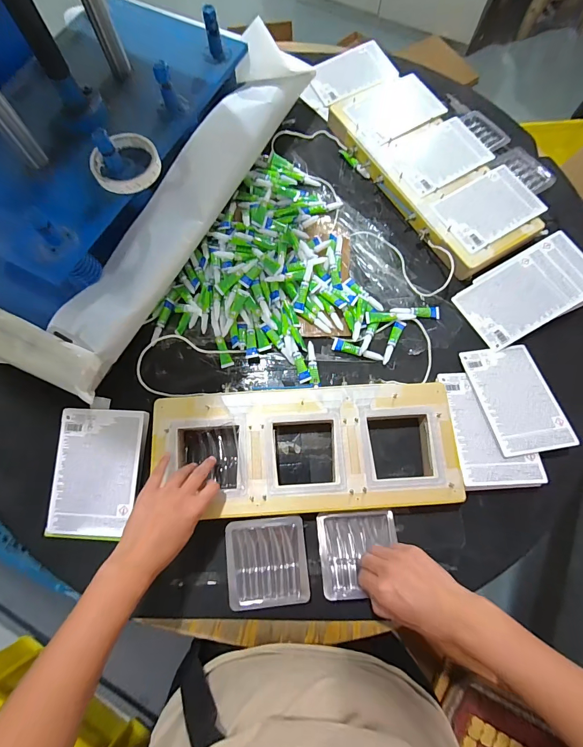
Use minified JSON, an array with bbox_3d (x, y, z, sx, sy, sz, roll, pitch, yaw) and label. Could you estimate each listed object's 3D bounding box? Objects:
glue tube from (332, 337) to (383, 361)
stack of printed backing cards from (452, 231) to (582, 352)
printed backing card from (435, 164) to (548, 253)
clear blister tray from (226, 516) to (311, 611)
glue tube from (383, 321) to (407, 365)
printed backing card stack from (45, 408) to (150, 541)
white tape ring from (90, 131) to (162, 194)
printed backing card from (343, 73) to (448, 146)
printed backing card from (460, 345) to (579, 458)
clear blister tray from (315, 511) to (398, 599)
[{"bbox_3d":[0.107,-0.038,0.559,0.082,0.009,0.018,16,74,4],"label":"glue tube"},{"bbox_3d":[0.393,-0.138,0.573,0.213,0.009,0.123,-31,72,3],"label":"stack of printed backing cards"},{"bbox_3d":[0.343,-0.286,0.594,0.164,0.004,0.112,-31,78,-7],"label":"printed backing card"},{"bbox_3d":[-0.032,0.252,0.464,0.103,0.030,0.107,-4,73,-2],"label":"clear blister tray"},{"bbox_3d":[0.166,-0.051,0.562,0.019,0.009,0.079,23,74,6],"label":"glue tube"},{"bbox_3d":[-0.275,0.141,0.490,0.117,0.017,0.176,4,83,1],"label":"printed backing card stack"},{"bbox_3d":[-0.228,-0.291,0.477,0.090,0.021,0.081,-27,75,-8],"label":"white tape ring"},{"bbox_3d":[0.204,-0.512,0.664,0.174,0.009,0.127,-34,77,-10],"label":"printed backing card"},{"bbox_3d":[0.340,0.035,0.522,0.111,0.008,0.169,-8,65,-4],"label":"printed backing card"},{"bbox_3d":[0.089,0.238,0.460,0.102,0.016,0.101,-3,73,-2],"label":"clear blister tray"}]

